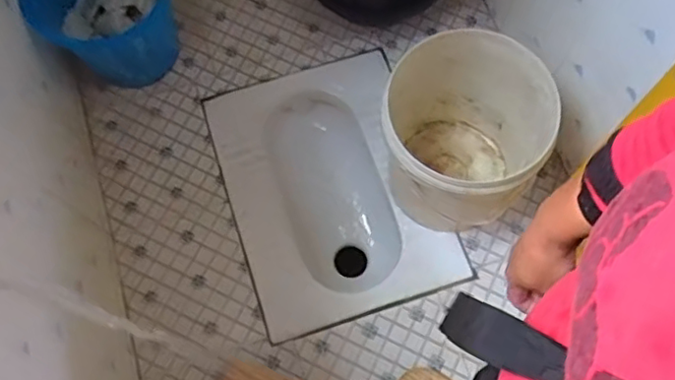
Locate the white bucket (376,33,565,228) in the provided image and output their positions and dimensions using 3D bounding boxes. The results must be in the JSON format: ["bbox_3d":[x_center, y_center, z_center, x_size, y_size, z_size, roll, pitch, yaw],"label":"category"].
[{"bbox_3d":[0.238,-0.087,1.178,0.300,0.347,0.291,0,69,0],"label":"white bucket"}]

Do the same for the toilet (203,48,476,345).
[{"bbox_3d":[-0.014,0.011,1.313,0.402,0.168,0.536,-17,70,-6],"label":"toilet"}]

